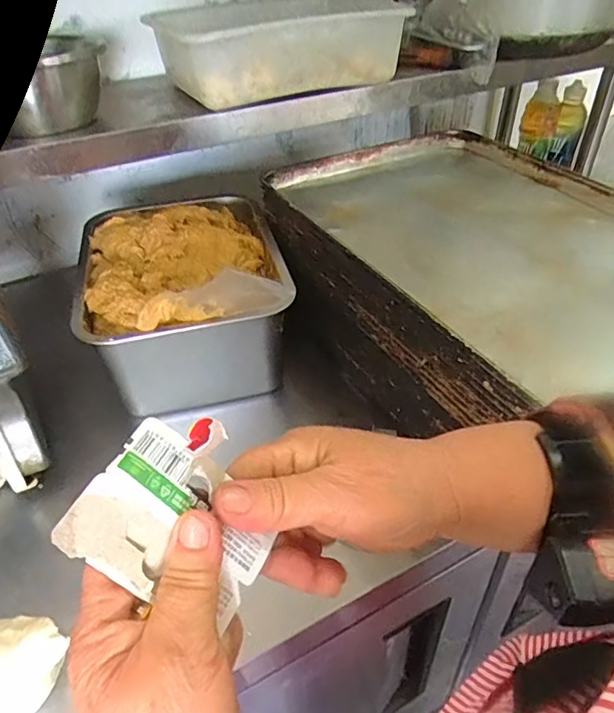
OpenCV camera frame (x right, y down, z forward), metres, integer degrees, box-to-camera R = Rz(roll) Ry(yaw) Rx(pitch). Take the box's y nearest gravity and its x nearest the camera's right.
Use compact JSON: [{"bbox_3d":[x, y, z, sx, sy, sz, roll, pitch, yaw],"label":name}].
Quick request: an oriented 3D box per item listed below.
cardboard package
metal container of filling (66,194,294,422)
[{"bbox_3d":[-0.048,0.066,0.224,0.016,0.080,0.068,-27,28,51],"label":"cardboard package"},{"bbox_3d":[-0.167,-0.091,0.750,0.246,0.192,0.338,-11,40,-9],"label":"metal container of filling"}]

